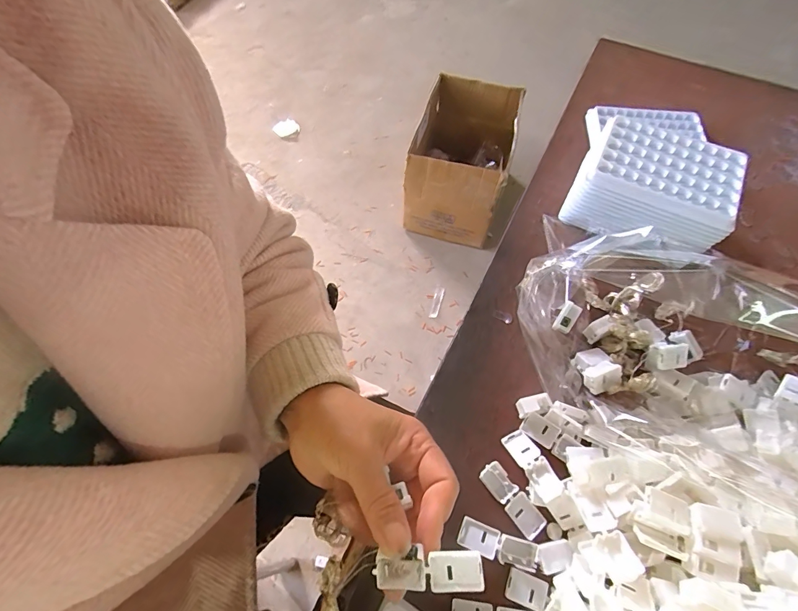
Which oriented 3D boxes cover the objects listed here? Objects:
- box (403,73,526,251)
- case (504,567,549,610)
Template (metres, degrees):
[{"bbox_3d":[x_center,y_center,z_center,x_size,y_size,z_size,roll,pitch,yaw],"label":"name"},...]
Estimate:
[{"bbox_3d":[0.198,-0.451,1.218,0.281,0.303,0.440,12,64,6],"label":"box"},{"bbox_3d":[0.090,0.200,0.270,0.028,0.004,0.019,21,65,10],"label":"case"}]

